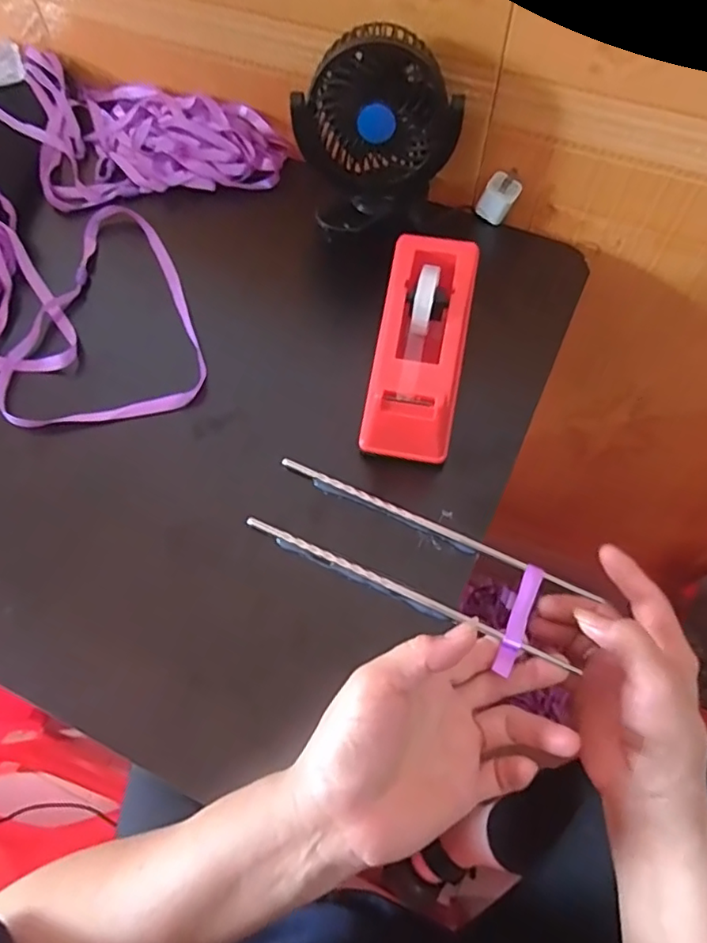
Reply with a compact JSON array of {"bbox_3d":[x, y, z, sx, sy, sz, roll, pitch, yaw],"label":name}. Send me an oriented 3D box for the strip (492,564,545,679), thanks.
[{"bbox_3d":[0.101,0.087,0.353,0.011,0.006,0.066,19,70,15],"label":"strip"}]

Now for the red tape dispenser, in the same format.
[{"bbox_3d":[0.047,-0.090,0.404,0.062,0.060,0.155,10,64,6],"label":"red tape dispenser"}]

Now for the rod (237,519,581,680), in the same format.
[{"bbox_3d":[0.029,0.075,0.367,0.214,0.007,0.006,23,66,11],"label":"rod"}]

